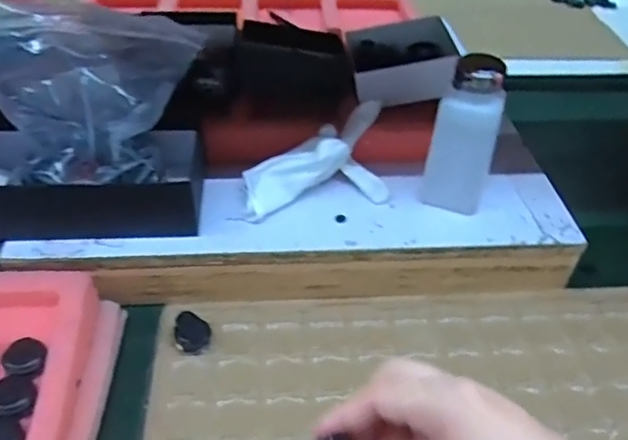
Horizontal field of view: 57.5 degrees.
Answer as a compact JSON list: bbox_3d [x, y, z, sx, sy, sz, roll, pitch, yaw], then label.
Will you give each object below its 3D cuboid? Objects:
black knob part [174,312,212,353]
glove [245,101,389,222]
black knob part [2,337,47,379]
[{"bbox_3d":[-0.099,0.092,0.468,0.028,0.019,0.027,1,41,-1],"label":"black knob part"},{"bbox_3d":[0.004,-0.055,0.535,0.151,0.058,0.085,-11,43,-15],"label":"glove"},{"bbox_3d":[-0.204,0.098,0.408,0.030,0.010,0.026,5,41,3],"label":"black knob part"}]

